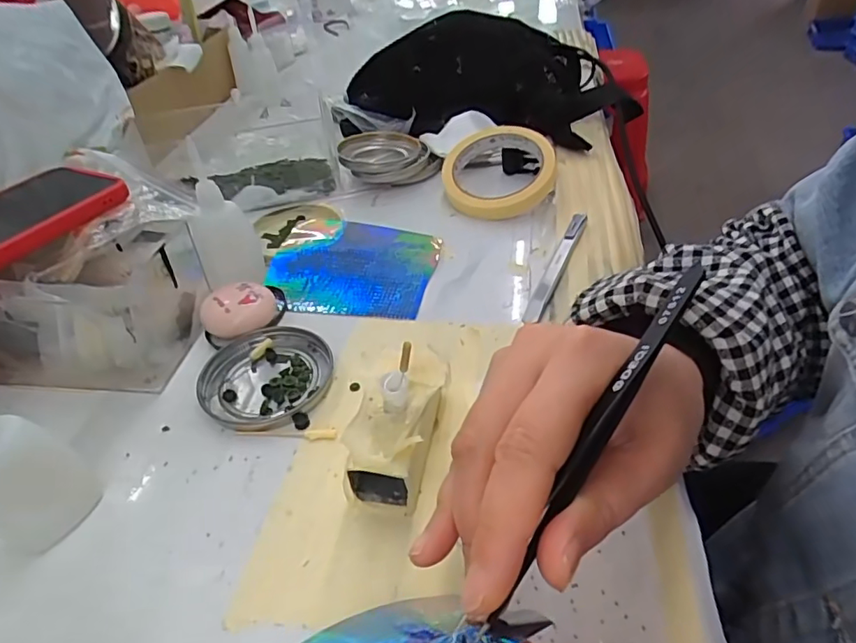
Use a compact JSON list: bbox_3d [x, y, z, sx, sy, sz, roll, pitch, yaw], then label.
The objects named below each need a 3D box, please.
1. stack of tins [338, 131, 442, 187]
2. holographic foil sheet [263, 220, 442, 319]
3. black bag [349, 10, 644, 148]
[{"bbox_3d":[-0.038,-0.158,0.533,0.091,0.031,0.075,-12,41,-8],"label":"stack of tins"},{"bbox_3d":[-0.058,-0.043,0.421,0.125,0.005,0.102,4,47,6],"label":"holographic foil sheet"},{"bbox_3d":[0.055,-0.264,0.596,0.291,0.093,0.200,-3,41,2],"label":"black bag"}]

